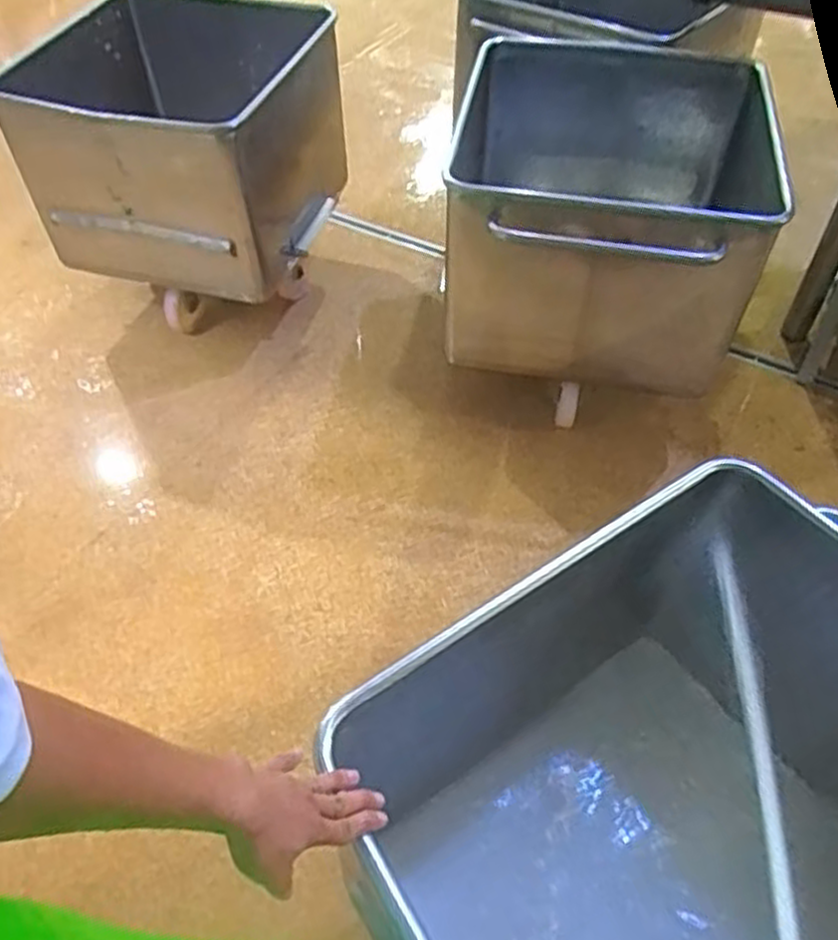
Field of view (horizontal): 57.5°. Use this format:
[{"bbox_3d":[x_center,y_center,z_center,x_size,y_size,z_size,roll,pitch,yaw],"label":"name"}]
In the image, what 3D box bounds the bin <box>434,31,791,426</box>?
[{"bbox_3d":[0.393,-0.495,1.719,0.611,0.592,0.632,10,50,8],"label":"bin"}]

